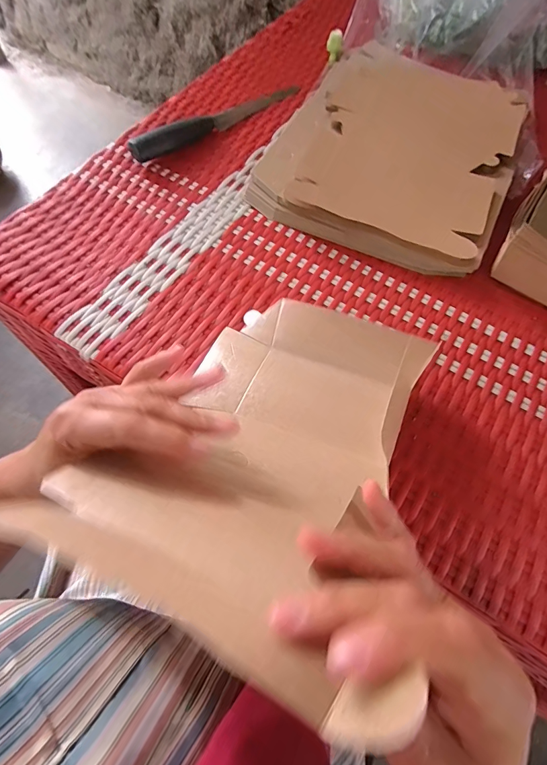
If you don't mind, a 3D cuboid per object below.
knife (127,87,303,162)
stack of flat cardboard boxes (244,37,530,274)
[{"bbox_3d":[-0.064,-0.325,0.467,0.245,0.028,0.025,-39,72,-18],"label":"knife"},{"bbox_3d":[0.143,-0.280,0.450,0.257,0.036,0.316,22,66,8],"label":"stack of flat cardboard boxes"}]

